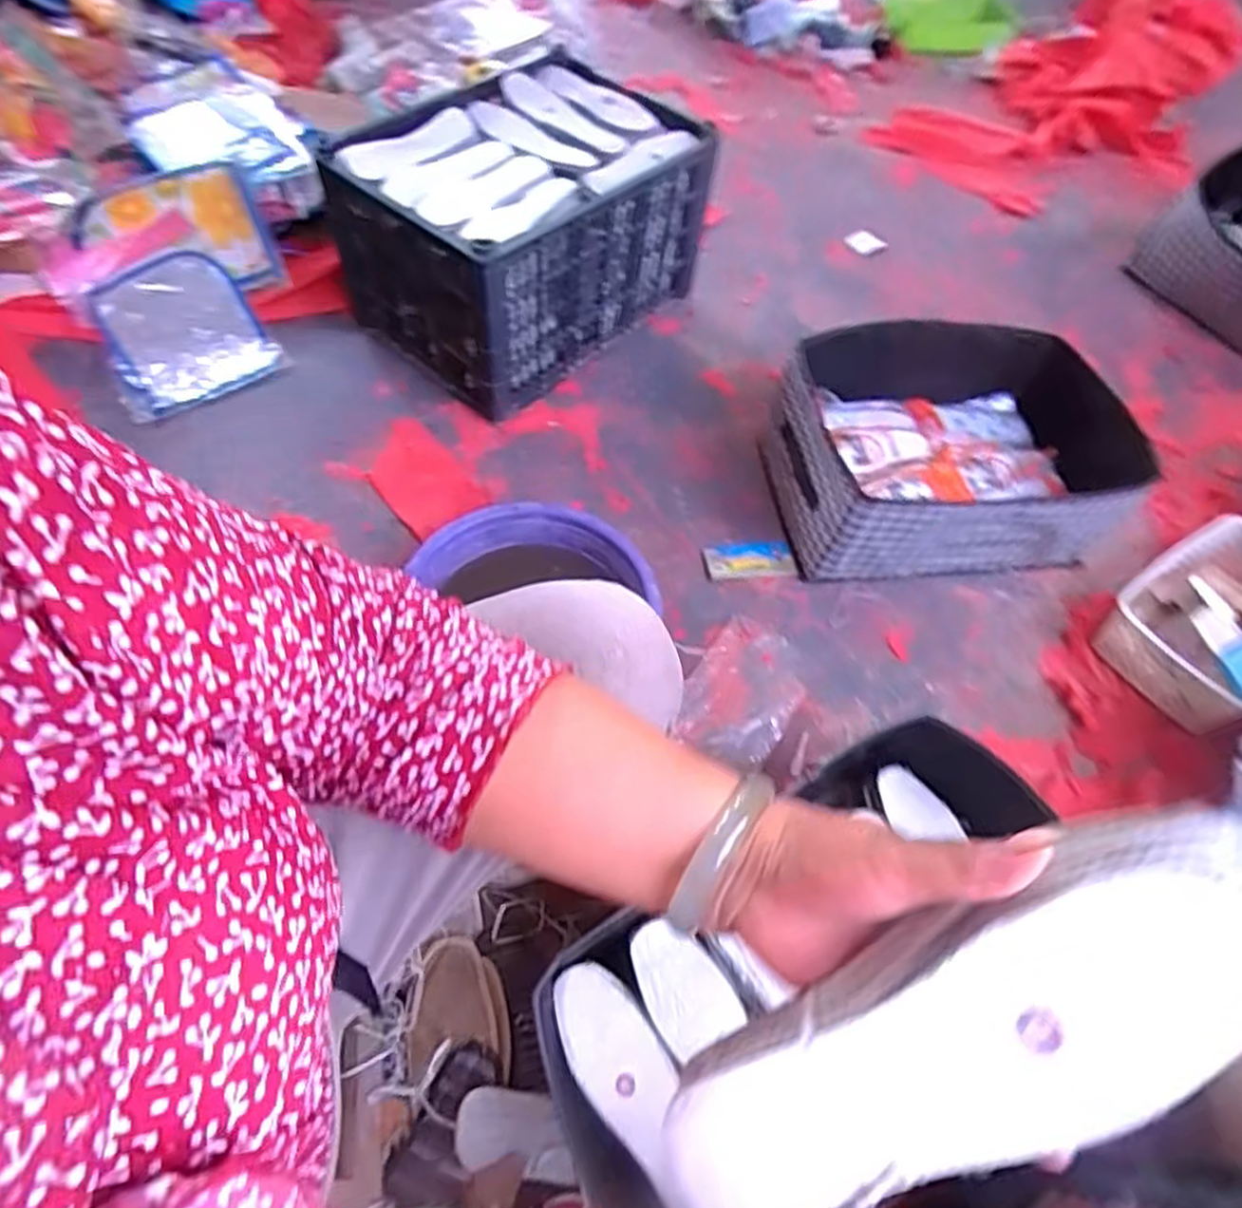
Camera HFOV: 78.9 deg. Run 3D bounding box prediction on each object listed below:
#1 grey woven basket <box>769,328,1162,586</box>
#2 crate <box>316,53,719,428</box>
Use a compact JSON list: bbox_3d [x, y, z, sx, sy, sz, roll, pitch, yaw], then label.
[{"bbox_3d":[0.453,-0.204,1.052,0.453,0.187,0.314,-7,59,-9],"label":"grey woven basket"},{"bbox_3d":[-0.153,-0.585,1.173,0.364,0.265,0.465,39,63,18],"label":"crate"}]

